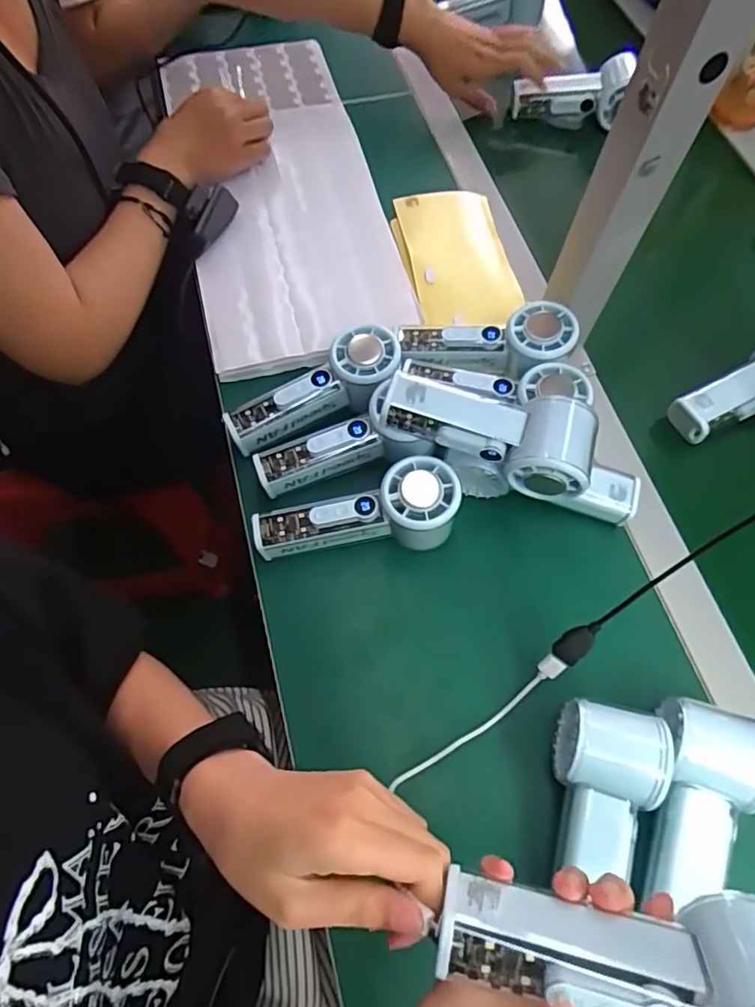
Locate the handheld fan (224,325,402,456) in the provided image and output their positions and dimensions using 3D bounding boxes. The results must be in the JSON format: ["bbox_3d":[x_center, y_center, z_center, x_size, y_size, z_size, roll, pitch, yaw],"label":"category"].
[{"bbox_3d":[-0.048,-0.088,0.462,0.148,0.035,0.053,-31,69,1],"label":"handheld fan"}]

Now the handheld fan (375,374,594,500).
[{"bbox_3d":[0.083,-0.056,0.416,0.149,0.046,0.060,21,66,7],"label":"handheld fan"}]

